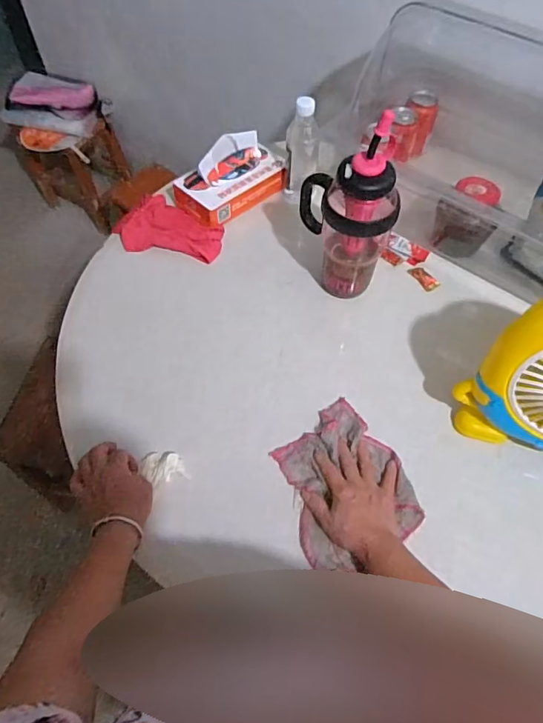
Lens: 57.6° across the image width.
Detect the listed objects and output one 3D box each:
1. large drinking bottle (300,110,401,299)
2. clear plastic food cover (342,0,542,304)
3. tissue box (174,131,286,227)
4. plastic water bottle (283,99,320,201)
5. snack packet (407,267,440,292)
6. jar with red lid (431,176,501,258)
[{"bbox_3d":[0.116,-0.232,0.740,0.096,0.266,0.130,-18,60,-13],"label":"large drinking bottle"},{"bbox_3d":[0.402,-0.373,0.858,0.526,0.245,0.355,34,63,18],"label":"clear plastic food cover"},{"bbox_3d":[-0.076,-0.352,0.931,0.207,0.088,0.116,-38,67,-23],"label":"tissue box"},{"bbox_3d":[0.054,-0.365,0.893,0.058,0.181,0.067,4,58,0],"label":"plastic water bottle"},{"bbox_3d":[0.265,-0.145,0.858,0.028,0.005,0.057,-26,62,-17],"label":"snack packet"},{"bbox_3d":[0.331,-0.240,0.849,0.085,0.120,0.078,1,58,-2],"label":"jar with red lid"}]

